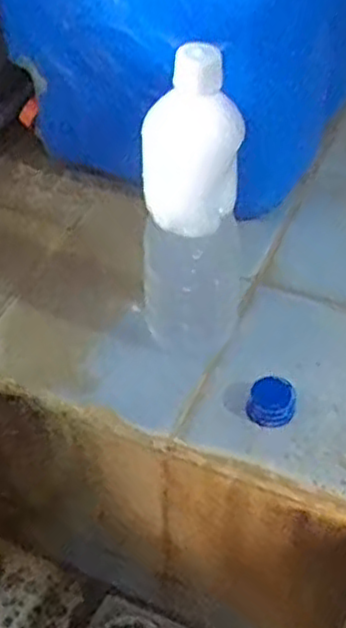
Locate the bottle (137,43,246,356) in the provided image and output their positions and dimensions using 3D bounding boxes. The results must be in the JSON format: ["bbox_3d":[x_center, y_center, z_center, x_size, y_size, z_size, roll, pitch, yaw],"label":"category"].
[{"bbox_3d":[0.017,-0.075,0.604,0.083,0.266,0.063,5,45,6],"label":"bottle"}]

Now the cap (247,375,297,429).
[{"bbox_3d":[0.080,0.070,0.622,0.038,0.021,0.036,0,45,0],"label":"cap"}]

